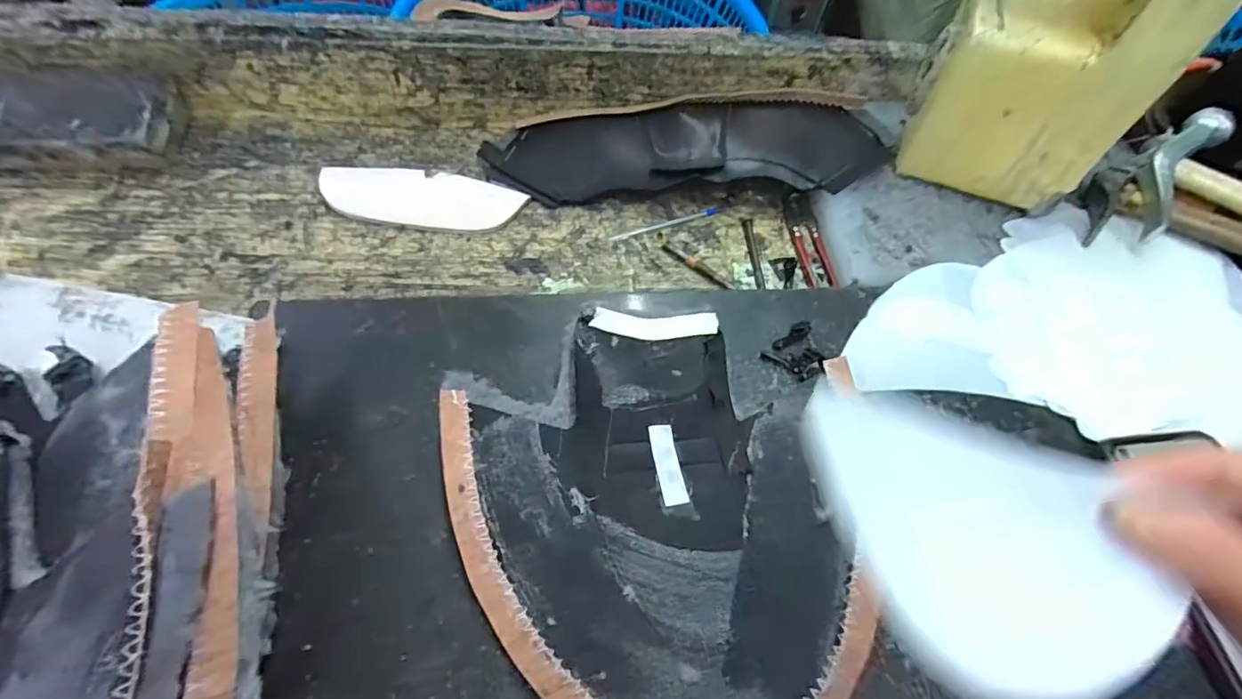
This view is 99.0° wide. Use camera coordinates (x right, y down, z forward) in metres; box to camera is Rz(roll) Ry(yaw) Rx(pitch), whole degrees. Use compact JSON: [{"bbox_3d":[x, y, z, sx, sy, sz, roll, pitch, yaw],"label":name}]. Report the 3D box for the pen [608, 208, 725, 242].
[{"bbox_3d":[0.039,-0.104,0.437,0.101,0.004,0.007,-18,64,-14],"label":"pen"}]

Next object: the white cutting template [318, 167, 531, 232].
[{"bbox_3d":[-0.161,-0.125,0.431,0.159,0.007,0.057,6,61,-1],"label":"white cutting template"}]

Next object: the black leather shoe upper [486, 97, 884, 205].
[{"bbox_3d":[0.050,-0.175,0.454,0.330,0.048,0.105,2,61,-3],"label":"black leather shoe upper"}]

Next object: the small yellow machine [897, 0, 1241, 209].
[{"bbox_3d":[0.265,-0.219,0.365,0.196,0.205,0.082,32,63,13],"label":"small yellow machine"}]

